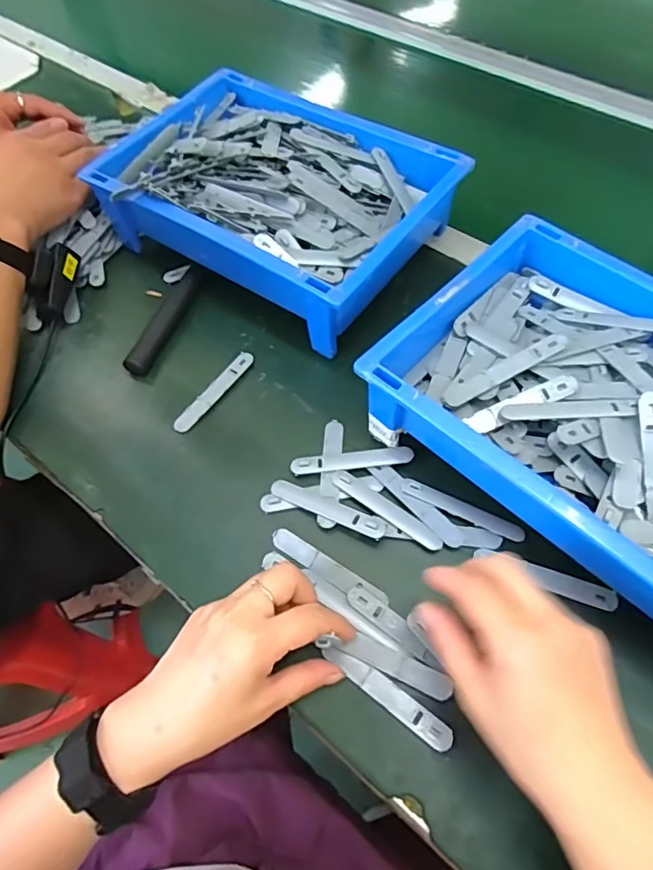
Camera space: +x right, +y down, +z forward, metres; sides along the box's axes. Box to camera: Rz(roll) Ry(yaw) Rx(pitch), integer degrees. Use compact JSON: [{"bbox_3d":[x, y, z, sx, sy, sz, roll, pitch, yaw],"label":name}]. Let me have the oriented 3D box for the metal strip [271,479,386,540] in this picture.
[{"bbox_3d":[0.001,0.054,0.394,0.092,0.005,0.017,18,54,22],"label":"metal strip"}]

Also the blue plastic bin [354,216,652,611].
[{"bbox_3d":[0.204,-0.005,0.379,0.307,0.088,0.228,40,68,22],"label":"blue plastic bin"}]

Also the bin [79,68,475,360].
[{"bbox_3d":[-0.048,-0.231,0.521,0.305,0.091,0.221,33,67,19],"label":"bin"}]

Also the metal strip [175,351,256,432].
[{"bbox_3d":[-0.098,-0.039,0.462,0.016,0.006,0.094,32,66,18],"label":"metal strip"}]

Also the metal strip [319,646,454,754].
[{"bbox_3d":[0.038,0.163,0.333,0.091,0.005,0.016,31,66,20],"label":"metal strip"}]

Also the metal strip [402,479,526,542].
[{"bbox_3d":[0.101,0.056,0.393,0.093,0.006,0.013,22,63,14],"label":"metal strip"}]

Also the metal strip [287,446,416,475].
[{"bbox_3d":[0.020,0.020,0.416,0.094,0.004,0.017,-6,60,-1],"label":"metal strip"}]

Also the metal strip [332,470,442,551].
[{"bbox_3d":[0.044,0.056,0.393,0.093,0.004,0.015,35,67,20],"label":"metal strip"}]

